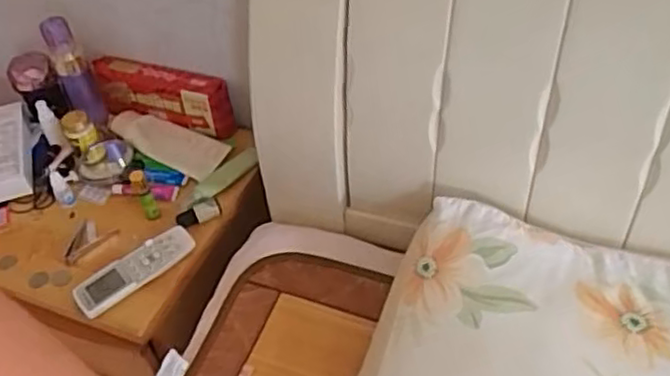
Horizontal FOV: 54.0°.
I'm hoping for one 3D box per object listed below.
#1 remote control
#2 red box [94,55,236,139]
[{"bbox_3d":[-0.252,0.100,0.828,0.155,0.015,0.056,-35,52,-25],"label":"remote control"},{"bbox_3d":[-0.261,-0.143,1.010,0.224,0.080,0.053,9,48,15],"label":"red box"}]

